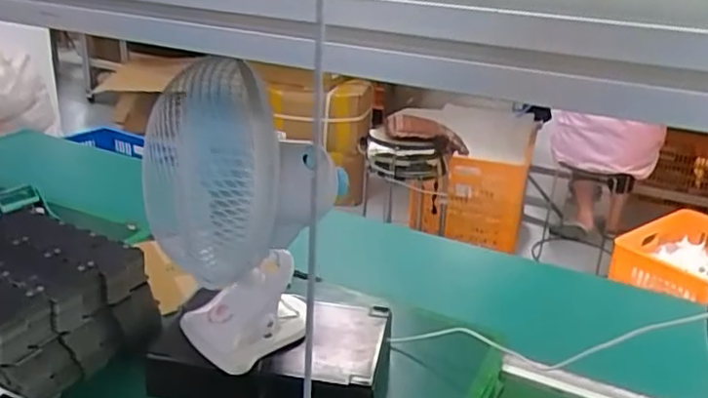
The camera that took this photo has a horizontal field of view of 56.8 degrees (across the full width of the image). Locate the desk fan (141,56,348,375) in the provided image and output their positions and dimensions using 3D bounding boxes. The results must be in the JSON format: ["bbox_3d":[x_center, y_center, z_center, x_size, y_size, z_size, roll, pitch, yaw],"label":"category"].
[{"bbox_3d":[-0.092,0.024,0.647,0.165,0.306,0.139,22,30,40],"label":"desk fan"}]

